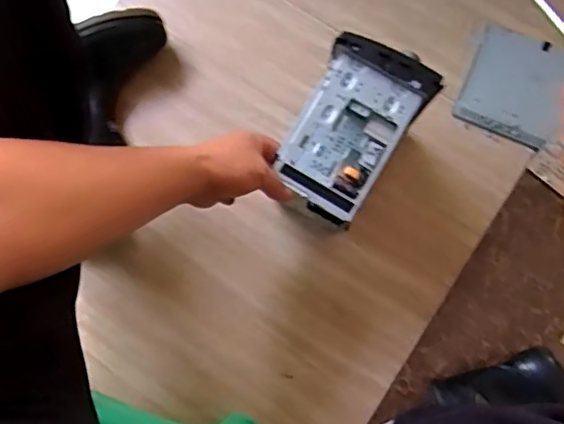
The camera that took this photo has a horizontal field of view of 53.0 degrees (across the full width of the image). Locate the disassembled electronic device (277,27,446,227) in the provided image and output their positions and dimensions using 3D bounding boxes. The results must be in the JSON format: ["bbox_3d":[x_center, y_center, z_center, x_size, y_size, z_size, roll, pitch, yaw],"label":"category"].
[{"bbox_3d":[0.072,-0.085,0.596,0.111,0.060,0.179,29,78,6],"label":"disassembled electronic device"}]

